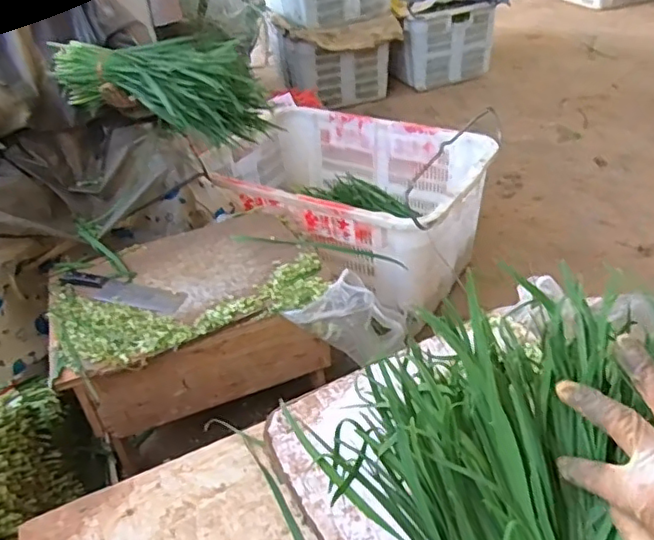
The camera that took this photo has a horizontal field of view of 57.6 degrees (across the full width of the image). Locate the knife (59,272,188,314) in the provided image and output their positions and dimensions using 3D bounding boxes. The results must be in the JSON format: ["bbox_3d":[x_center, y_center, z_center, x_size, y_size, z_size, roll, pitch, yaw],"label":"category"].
[{"bbox_3d":[-0.397,0.041,1.139,0.266,0.018,0.069,8,39,19],"label":"knife"}]

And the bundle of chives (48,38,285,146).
[{"bbox_3d":[-0.344,-0.371,1.206,0.479,0.179,0.155,19,43,31],"label":"bundle of chives"}]

